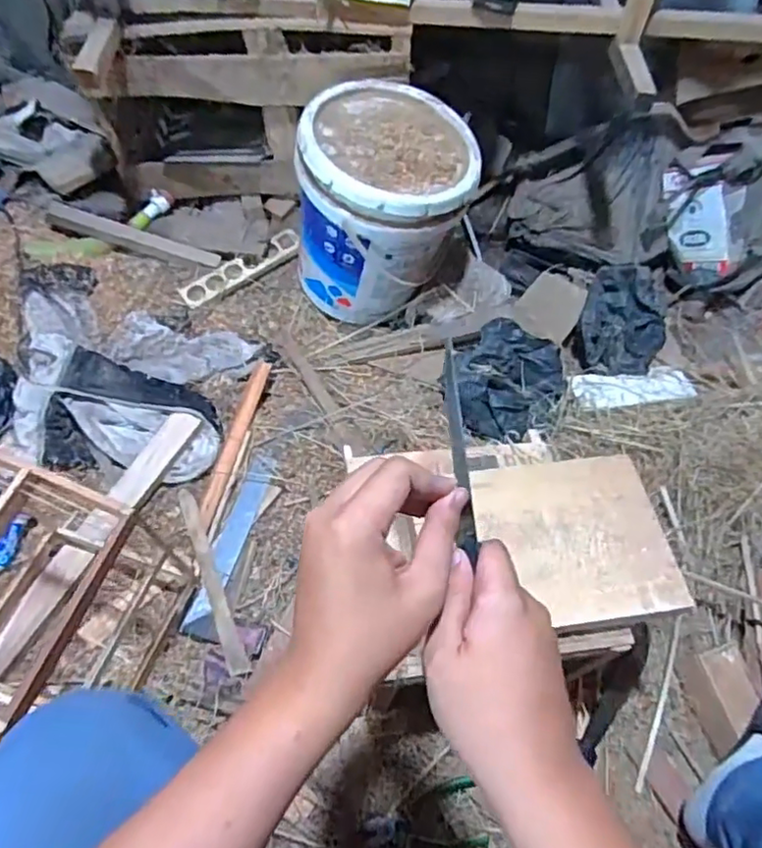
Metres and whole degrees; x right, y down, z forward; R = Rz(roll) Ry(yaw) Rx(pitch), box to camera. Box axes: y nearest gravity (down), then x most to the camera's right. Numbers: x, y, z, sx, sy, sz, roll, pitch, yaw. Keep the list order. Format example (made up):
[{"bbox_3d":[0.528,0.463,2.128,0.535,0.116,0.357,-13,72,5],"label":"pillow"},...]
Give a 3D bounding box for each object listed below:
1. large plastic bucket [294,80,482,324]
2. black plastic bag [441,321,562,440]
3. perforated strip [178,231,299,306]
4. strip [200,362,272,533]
[{"bbox_3d":[0.007,-0.398,1.086,0.287,0.295,0.280,1,56,-2],"label":"large plastic bucket"},{"bbox_3d":[0.229,-0.087,1.099,0.191,0.073,0.227,39,63,22],"label":"black plastic bag"},{"bbox_3d":[-0.286,-0.319,1.233,0.262,0.022,0.057,-31,83,-10],"label":"perforated strip"},{"bbox_3d":[-0.245,0.026,1.015,0.028,0.012,0.308,11,56,5],"label":"strip"}]

